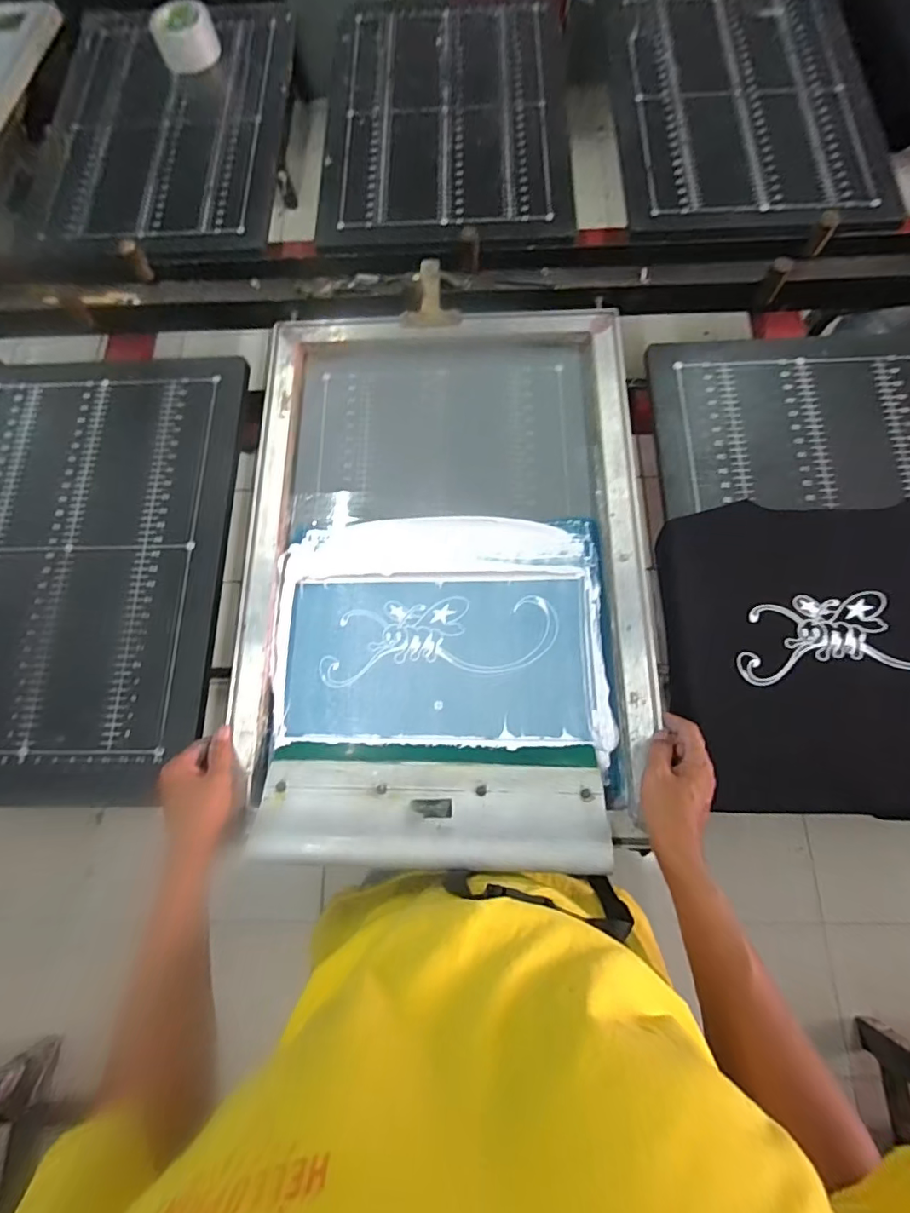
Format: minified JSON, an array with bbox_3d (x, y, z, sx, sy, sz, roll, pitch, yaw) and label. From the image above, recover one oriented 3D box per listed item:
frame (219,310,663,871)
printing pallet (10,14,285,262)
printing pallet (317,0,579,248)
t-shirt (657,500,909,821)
[{"bbox_3d":[-0.015,-0.063,0.602,0.456,0.060,0.655,0,73,4],"label":"frame"},{"bbox_3d":[-0.491,-0.818,0.864,0.394,0.034,0.594,-1,76,2],"label":"printing pallet"},{"bbox_3d":[-0.011,-0.809,0.839,0.388,0.015,0.559,0,76,2],"label":"printing pallet"},{"bbox_3d":[0.465,0.057,0.590,0.399,0.073,0.343,0,76,2],"label":"t-shirt"}]

